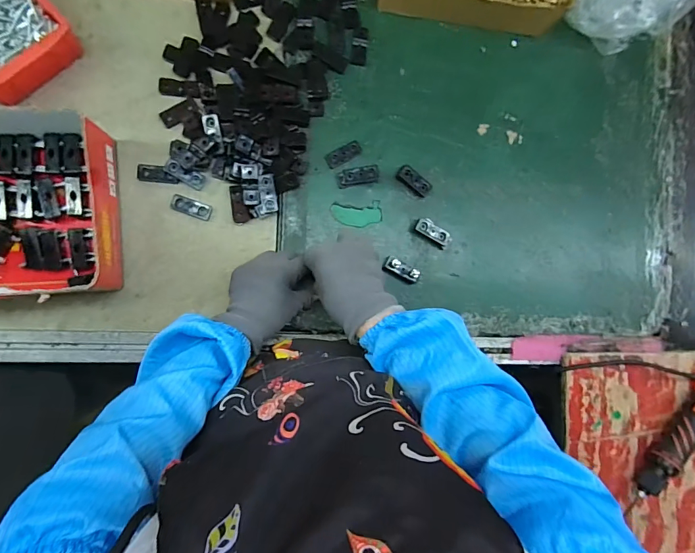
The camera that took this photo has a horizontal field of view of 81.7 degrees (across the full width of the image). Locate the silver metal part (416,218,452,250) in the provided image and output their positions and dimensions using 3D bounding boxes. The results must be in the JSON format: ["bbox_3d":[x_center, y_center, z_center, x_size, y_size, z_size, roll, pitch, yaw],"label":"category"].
[{"bbox_3d":[0.120,-0.061,0.565,0.051,0.017,0.024,36,85,-6],"label":"silver metal part"}]

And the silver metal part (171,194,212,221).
[{"bbox_3d":[-0.206,-0.091,0.530,0.052,0.004,0.021,20,87,-7],"label":"silver metal part"}]

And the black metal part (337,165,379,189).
[{"bbox_3d":[0.016,-0.138,0.551,0.058,0.017,0.021,-13,91,-8],"label":"black metal part"}]

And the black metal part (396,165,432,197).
[{"bbox_3d":[0.094,-0.134,0.561,0.052,0.020,0.020,36,85,-6],"label":"black metal part"}]

